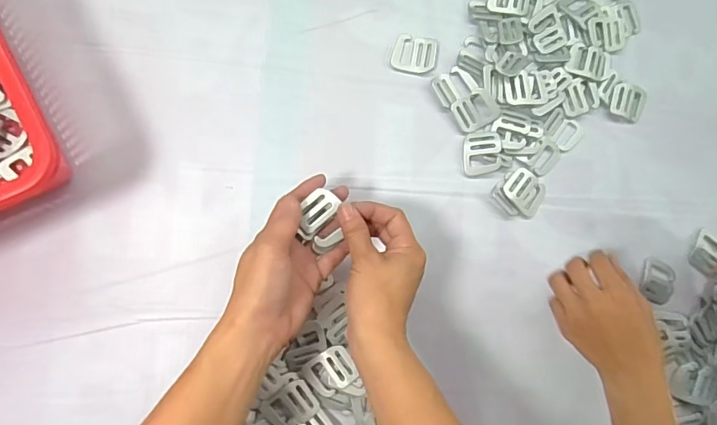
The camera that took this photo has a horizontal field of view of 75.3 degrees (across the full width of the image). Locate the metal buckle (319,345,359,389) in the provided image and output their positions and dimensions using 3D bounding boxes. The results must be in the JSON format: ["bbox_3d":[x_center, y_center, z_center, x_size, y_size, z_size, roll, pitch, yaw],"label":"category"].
[{"bbox_3d":[-0.018,0.145,0.442,0.025,0.009,0.037,-33,92,-10],"label":"metal buckle"}]

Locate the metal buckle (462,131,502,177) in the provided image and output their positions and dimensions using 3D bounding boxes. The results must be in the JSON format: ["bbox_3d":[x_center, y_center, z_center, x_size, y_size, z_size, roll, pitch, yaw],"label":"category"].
[{"bbox_3d":[0.131,-0.063,0.493,0.040,0.004,0.045,-3,88,4],"label":"metal buckle"}]

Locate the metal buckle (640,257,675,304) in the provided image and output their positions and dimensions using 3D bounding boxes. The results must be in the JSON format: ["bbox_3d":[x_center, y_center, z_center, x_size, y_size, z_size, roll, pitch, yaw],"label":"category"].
[{"bbox_3d":[0.338,0.077,0.521,0.040,0.005,0.049,15,84,-8],"label":"metal buckle"}]

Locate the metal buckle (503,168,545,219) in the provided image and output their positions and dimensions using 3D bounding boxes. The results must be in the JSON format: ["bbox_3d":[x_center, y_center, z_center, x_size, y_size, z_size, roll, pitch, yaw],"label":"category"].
[{"bbox_3d":[0.180,-0.021,0.499,0.045,0.008,0.040,37,82,-5],"label":"metal buckle"}]

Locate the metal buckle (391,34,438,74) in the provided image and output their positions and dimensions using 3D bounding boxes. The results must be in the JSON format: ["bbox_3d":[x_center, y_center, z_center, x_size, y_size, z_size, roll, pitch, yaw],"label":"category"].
[{"bbox_3d":[0.060,-0.168,0.491,0.047,0.004,0.039,9,85,-9],"label":"metal buckle"}]

